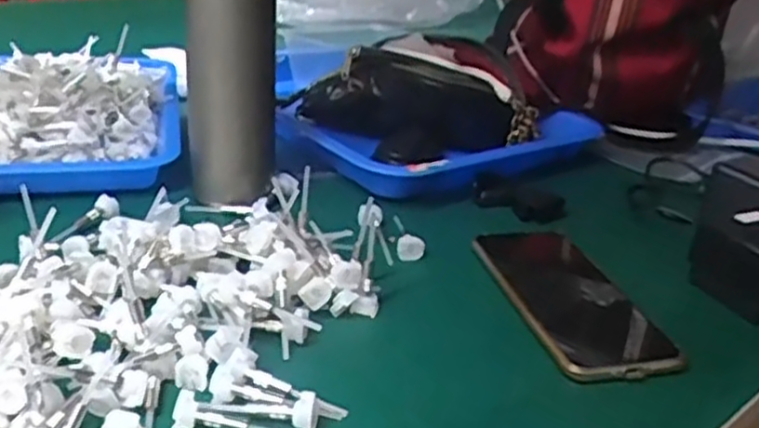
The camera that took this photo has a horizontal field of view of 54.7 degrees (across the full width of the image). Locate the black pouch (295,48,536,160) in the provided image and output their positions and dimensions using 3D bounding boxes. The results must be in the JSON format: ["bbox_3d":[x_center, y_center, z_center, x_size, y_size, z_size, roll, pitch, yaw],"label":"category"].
[{"bbox_3d":[0.031,-0.102,0.672,0.220,0.086,0.050,8,26,6],"label":"black pouch"}]

